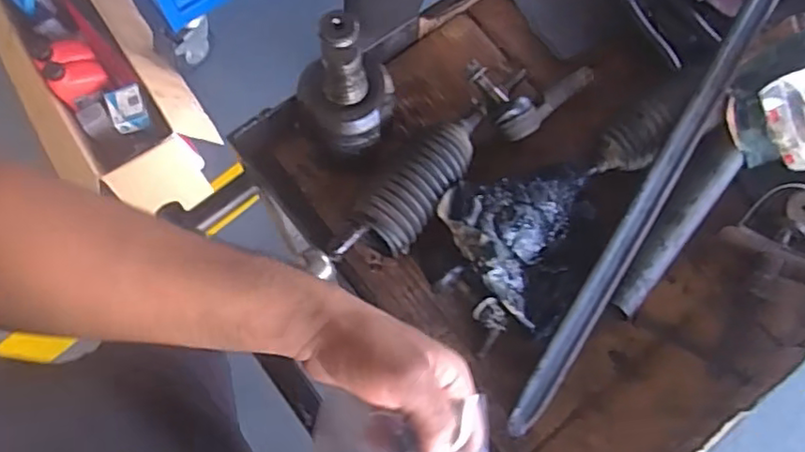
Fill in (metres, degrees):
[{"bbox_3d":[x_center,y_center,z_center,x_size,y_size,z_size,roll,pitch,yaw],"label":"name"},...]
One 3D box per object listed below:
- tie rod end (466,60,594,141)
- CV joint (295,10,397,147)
[{"bbox_3d":[0.129,-0.136,0.590,0.119,0.032,0.087,-27,75,-8],"label":"tie rod end"},{"bbox_3d":[-0.048,-0.112,0.485,0.077,0.120,0.066,4,73,1],"label":"CV joint"}]

